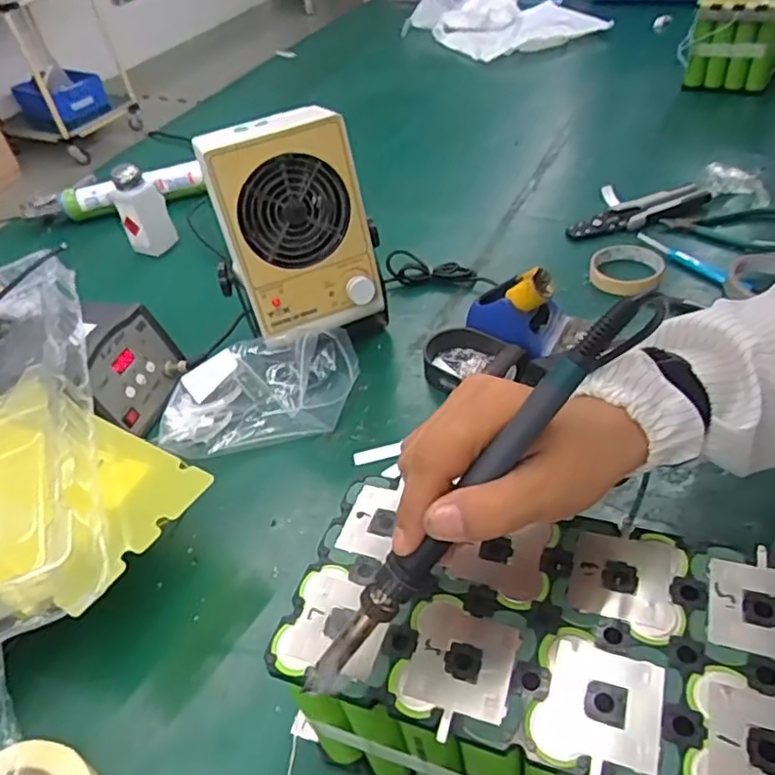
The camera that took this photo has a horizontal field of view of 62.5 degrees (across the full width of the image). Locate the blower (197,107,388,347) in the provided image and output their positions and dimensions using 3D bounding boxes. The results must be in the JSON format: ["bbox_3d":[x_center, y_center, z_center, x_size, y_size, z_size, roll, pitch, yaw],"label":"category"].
[{"bbox_3d":[-0.096,-0.154,0.693,0.156,0.247,0.130,-27,46,-18],"label":"blower"}]

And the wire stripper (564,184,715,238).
[{"bbox_3d":[0.342,-0.236,0.860,0.204,0.014,0.051,-18,44,-8],"label":"wire stripper"}]

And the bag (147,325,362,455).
[{"bbox_3d":[-0.135,0.001,0.671,0.212,0.063,0.121,-14,43,-5],"label":"bag"}]

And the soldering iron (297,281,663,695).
[{"bbox_3d":[0.033,0.054,0.287,0.242,0.019,0.018,-53,48,14],"label":"soldering iron"}]

